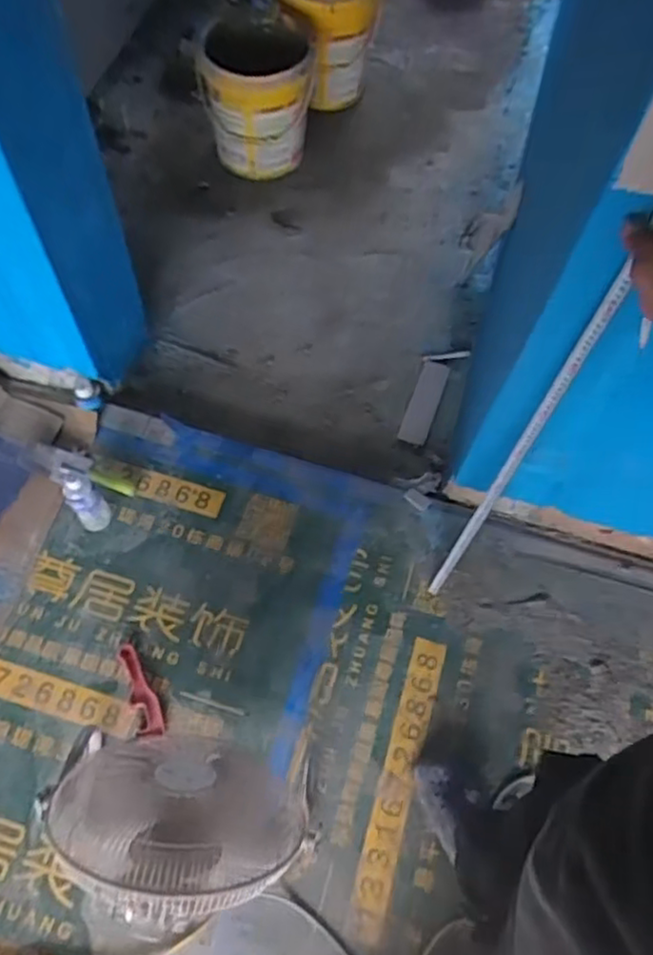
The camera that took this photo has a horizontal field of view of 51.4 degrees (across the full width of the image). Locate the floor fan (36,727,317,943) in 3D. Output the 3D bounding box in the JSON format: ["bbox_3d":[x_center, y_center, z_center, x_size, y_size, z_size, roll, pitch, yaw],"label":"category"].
[{"bbox_3d":[-0.243,0.549,1.096,0.419,0.327,0.257,11,64,2],"label":"floor fan"}]

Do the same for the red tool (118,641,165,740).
[{"bbox_3d":[-0.373,0.422,1.360,0.049,0.024,0.198,-20,66,-13],"label":"red tool"}]

